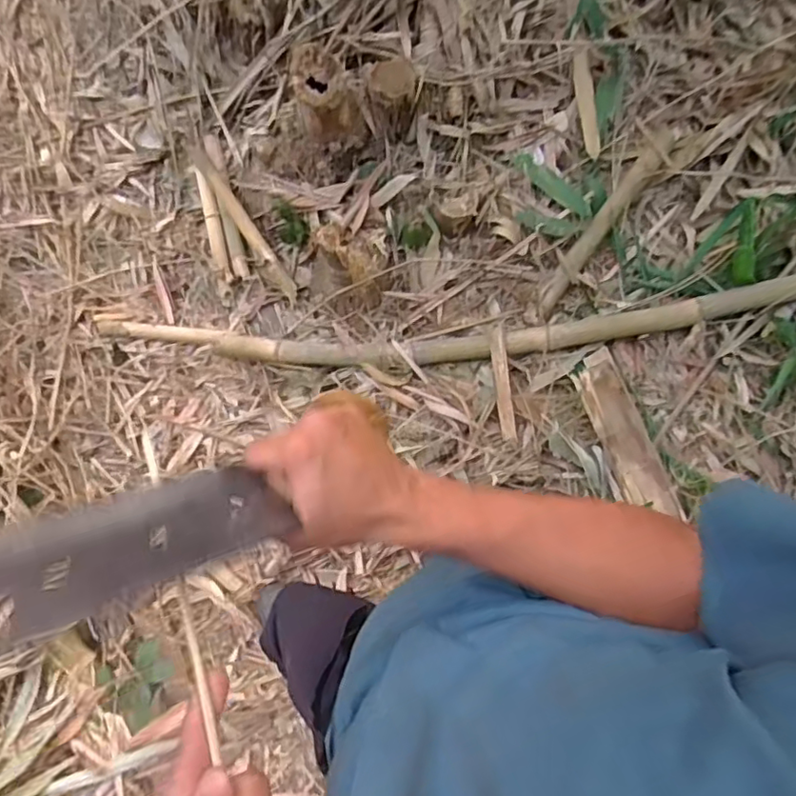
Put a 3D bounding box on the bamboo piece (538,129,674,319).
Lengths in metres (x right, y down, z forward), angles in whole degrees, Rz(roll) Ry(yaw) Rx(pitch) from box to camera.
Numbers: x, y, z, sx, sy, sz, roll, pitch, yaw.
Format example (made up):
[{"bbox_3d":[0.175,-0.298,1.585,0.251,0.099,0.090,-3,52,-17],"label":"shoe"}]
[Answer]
[{"bbox_3d":[0.501,-0.425,1.458,0.056,0.054,0.533,36,93,8],"label":"bamboo piece"}]

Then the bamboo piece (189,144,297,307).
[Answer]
[{"bbox_3d":[-0.417,-0.470,1.610,0.051,0.050,0.528,-33,79,-6],"label":"bamboo piece"}]

